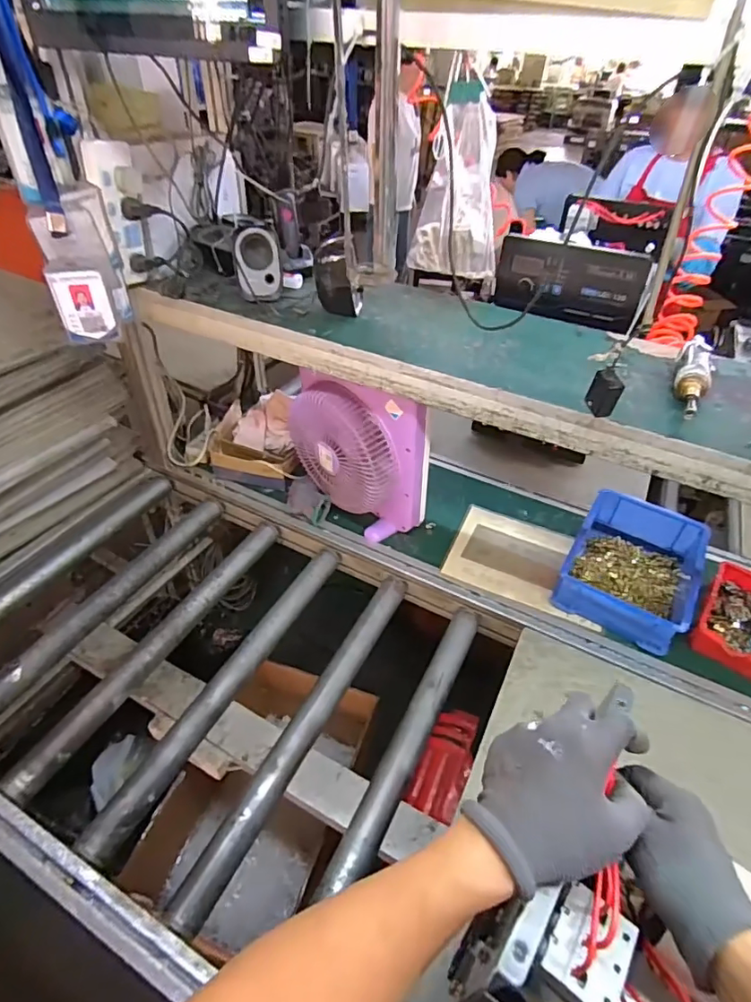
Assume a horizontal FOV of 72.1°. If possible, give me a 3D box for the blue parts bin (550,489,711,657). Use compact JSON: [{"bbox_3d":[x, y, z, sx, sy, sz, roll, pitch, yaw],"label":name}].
[{"bbox_3d":[0.474,0.117,0.957,0.206,0.088,0.297,23,45,22],"label":"blue parts bin"}]

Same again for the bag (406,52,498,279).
[{"bbox_3d":[0.147,-0.547,0.893,0.156,0.273,0.084,15,43,14],"label":"bag"}]

